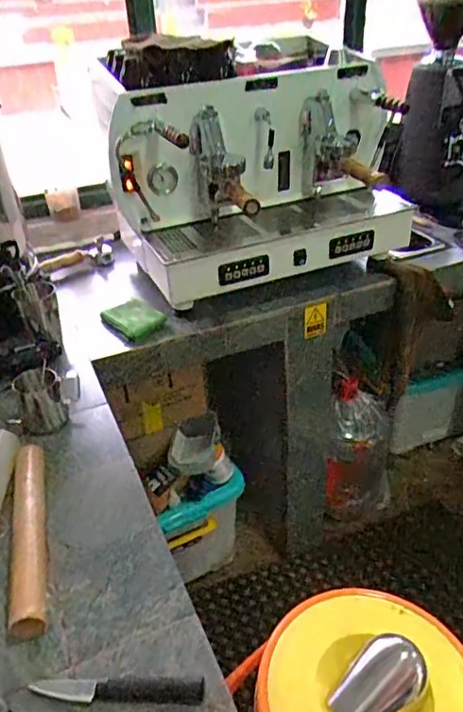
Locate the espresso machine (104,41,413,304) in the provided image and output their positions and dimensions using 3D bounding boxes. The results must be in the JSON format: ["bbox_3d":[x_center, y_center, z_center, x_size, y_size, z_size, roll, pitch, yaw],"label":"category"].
[{"bbox_3d":[0.070,-0.441,1.267,0.671,0.398,0.444,-15,36,-16],"label":"espresso machine"}]

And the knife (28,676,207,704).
[{"bbox_3d":[-0.122,0.364,0.605,0.181,0.019,0.024,-2,35,2],"label":"knife"}]

